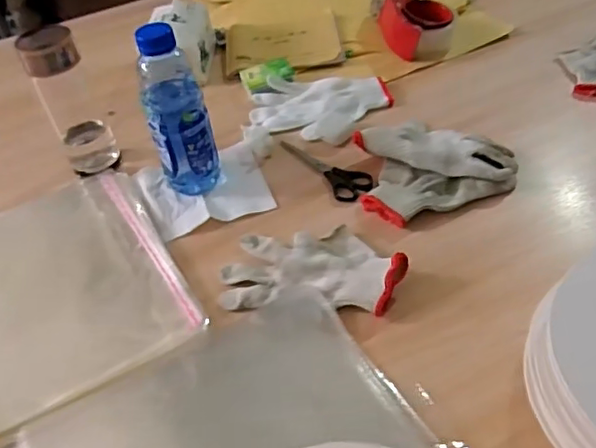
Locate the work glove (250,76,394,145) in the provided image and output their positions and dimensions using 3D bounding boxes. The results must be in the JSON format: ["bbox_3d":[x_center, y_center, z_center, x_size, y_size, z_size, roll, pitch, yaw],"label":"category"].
[{"bbox_3d":[0.033,-0.166,0.822,0.195,0.021,0.136,-4,43,3],"label":"work glove"}]

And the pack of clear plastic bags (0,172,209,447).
[{"bbox_3d":[-0.306,0.083,0.621,0.339,0.022,0.306,-26,46,-19],"label":"pack of clear plastic bags"}]

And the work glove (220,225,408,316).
[{"bbox_3d":[0.015,0.041,0.605,0.182,0.029,0.097,1,44,9],"label":"work glove"}]

